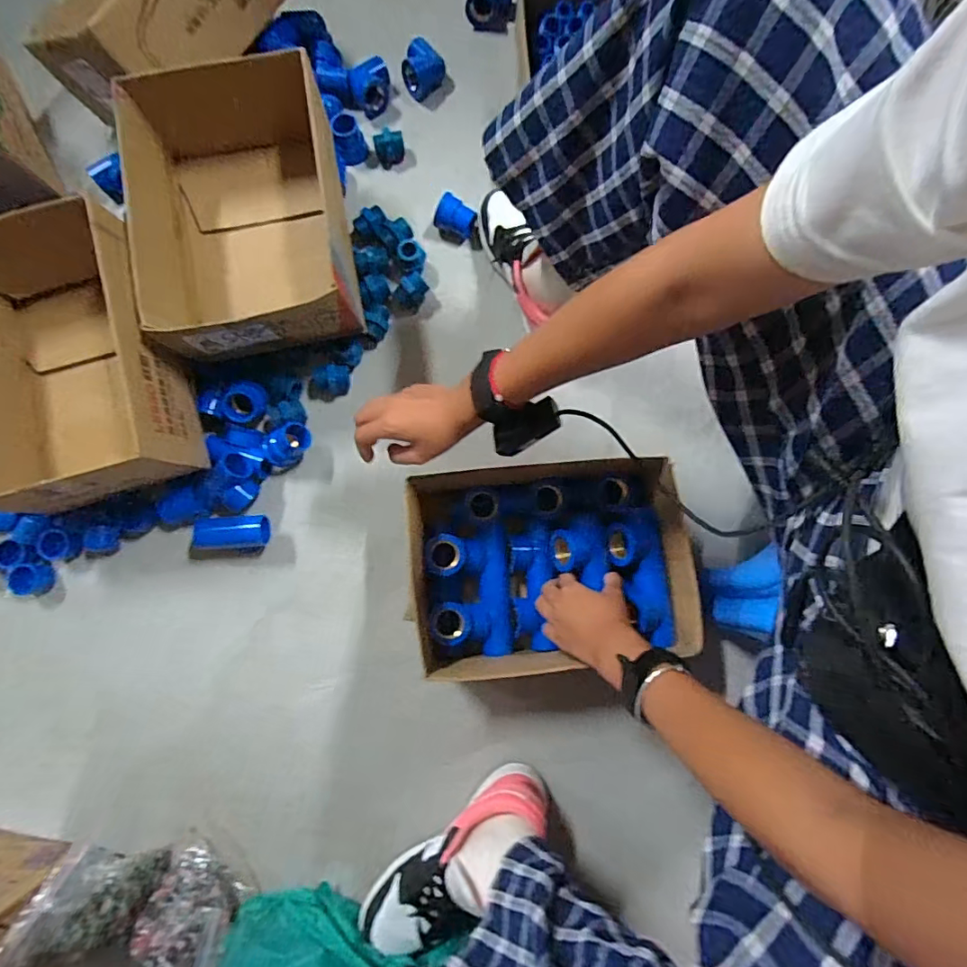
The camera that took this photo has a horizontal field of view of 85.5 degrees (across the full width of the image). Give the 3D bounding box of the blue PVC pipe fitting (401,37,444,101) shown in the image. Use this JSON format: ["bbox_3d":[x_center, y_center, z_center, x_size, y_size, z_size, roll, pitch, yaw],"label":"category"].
[{"bbox_3d":[-0.091,-0.619,0.784,0.052,0.042,0.065,37,81,6],"label":"blue PVC pipe fitting"}]

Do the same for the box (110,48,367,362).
[{"bbox_3d":[-0.288,-0.311,0.631,0.234,0.136,0.305,-11,79,-2],"label":"box"}]

